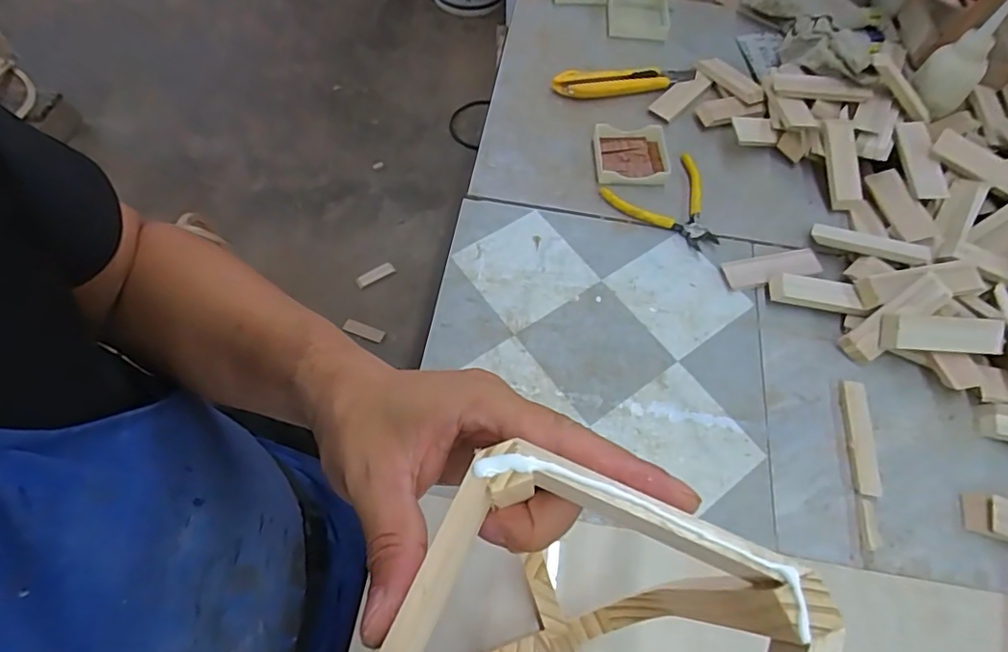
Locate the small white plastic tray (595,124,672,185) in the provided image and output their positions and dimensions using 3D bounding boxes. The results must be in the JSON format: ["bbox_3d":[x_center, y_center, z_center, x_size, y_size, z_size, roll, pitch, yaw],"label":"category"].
[{"bbox_3d":[0.137,-0.185,0.593,0.077,0.011,0.077,2,61,-1],"label":"small white plastic tray"}]

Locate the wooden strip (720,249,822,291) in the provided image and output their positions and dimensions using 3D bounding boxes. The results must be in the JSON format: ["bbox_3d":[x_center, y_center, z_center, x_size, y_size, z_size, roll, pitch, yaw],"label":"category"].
[{"bbox_3d":[0.261,-0.057,0.536,0.094,0.011,0.032,-9,62,-8],"label":"wooden strip"}]

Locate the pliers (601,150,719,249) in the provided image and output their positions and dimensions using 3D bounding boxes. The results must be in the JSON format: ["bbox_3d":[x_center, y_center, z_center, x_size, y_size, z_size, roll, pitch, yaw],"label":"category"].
[{"bbox_3d":[0.175,-0.123,0.563,0.106,0.012,0.104,-25,65,-15],"label":"pliers"}]

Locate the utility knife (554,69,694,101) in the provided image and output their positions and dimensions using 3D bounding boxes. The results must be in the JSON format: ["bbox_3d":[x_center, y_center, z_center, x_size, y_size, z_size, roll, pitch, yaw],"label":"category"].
[{"bbox_3d":[0.142,-0.286,0.638,0.167,0.025,0.020,-8,62,-7],"label":"utility knife"}]

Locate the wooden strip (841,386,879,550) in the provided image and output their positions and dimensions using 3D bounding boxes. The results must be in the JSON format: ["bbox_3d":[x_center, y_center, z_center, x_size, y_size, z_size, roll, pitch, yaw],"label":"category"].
[{"bbox_3d":[0.300,0.093,0.462,0.018,0.008,0.097,9,61,2],"label":"wooden strip"}]

